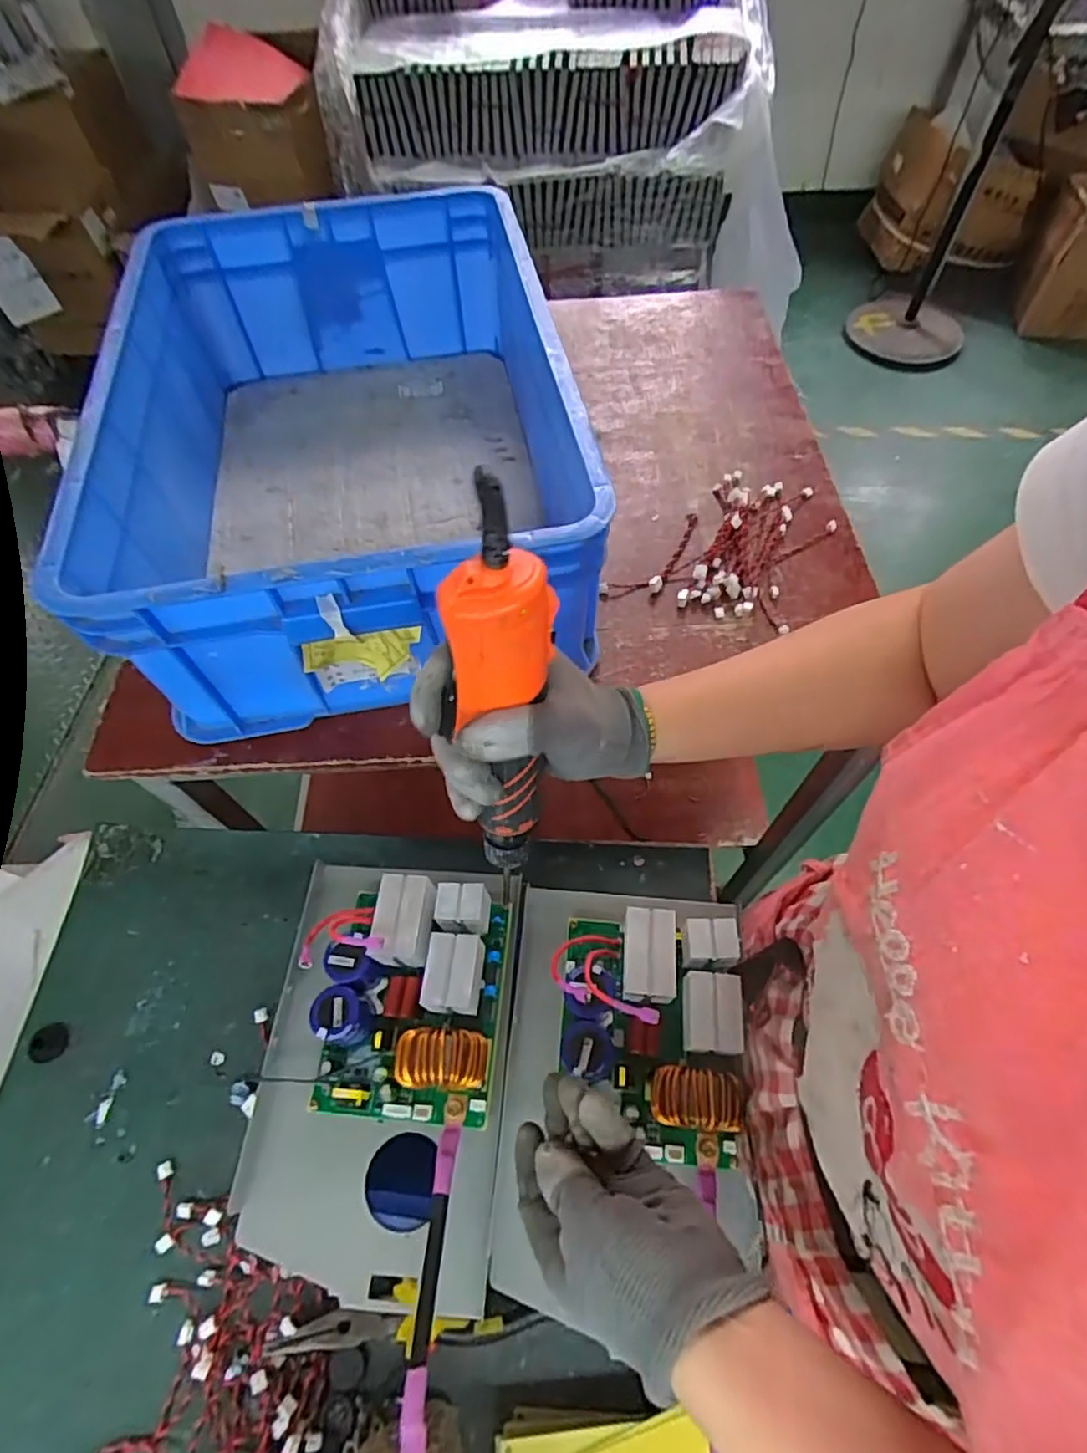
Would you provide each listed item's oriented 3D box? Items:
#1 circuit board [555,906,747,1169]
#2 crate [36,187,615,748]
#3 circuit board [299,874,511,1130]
[{"bbox_3d":[0.069,0.202,0.434,0.125,0.071,0.153,2,59,3],"label":"circuit board"},{"bbox_3d":[-0.199,-0.304,0.693,0.455,0.203,0.605,-9,59,-4],"label":"crate"},{"bbox_3d":[-0.096,0.185,0.448,0.133,0.073,0.150,3,59,4],"label":"circuit board"}]

